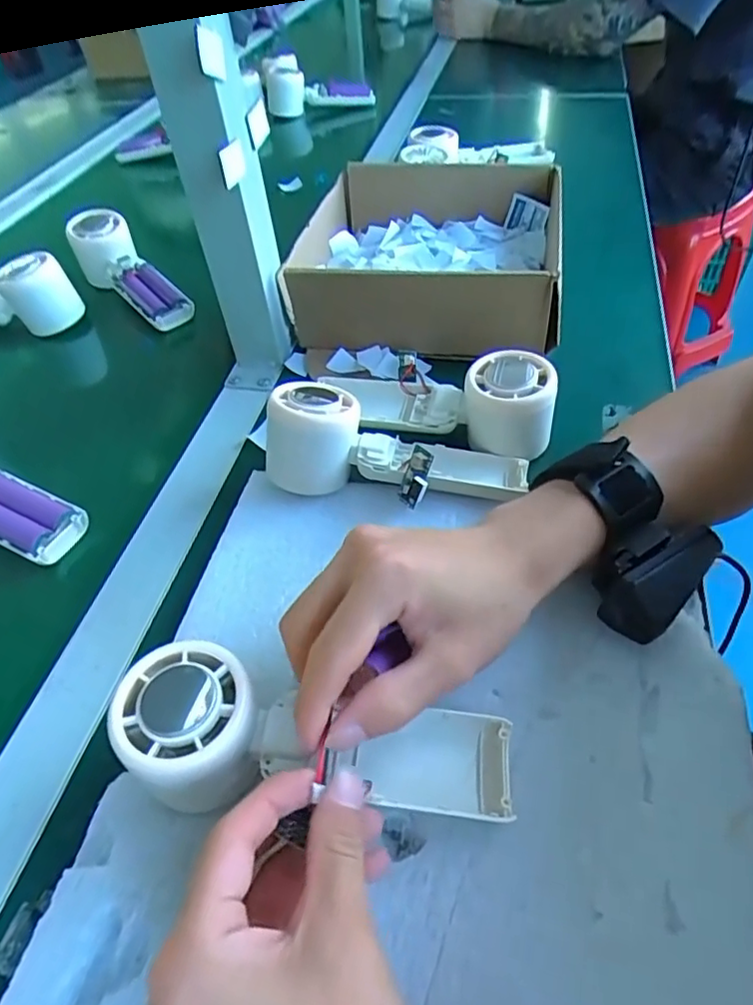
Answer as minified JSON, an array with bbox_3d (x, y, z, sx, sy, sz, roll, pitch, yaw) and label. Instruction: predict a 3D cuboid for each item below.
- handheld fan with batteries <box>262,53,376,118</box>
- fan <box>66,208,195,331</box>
[{"bbox_3d":[-0.091,-0.673,0.955,0.171,0.056,0.098,-2,50,4],"label":"handheld fan with batteries"},{"bbox_3d":[-0.236,-0.218,0.580,0.049,0.051,0.170,-38,69,-23],"label":"fan"}]

